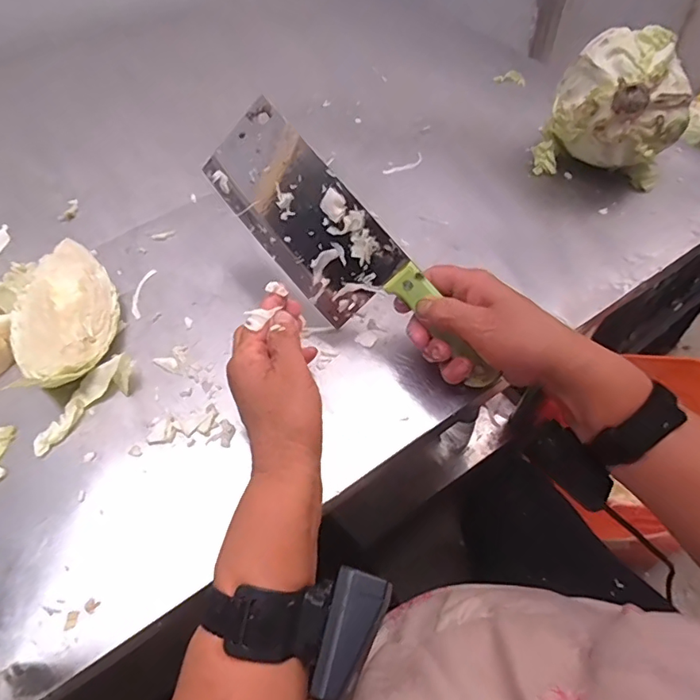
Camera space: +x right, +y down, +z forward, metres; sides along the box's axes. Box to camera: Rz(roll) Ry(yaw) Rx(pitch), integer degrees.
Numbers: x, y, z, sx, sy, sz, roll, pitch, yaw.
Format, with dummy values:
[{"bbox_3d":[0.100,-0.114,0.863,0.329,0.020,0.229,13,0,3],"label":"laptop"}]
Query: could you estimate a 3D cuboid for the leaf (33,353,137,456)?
[{"bbox_3d":[-0.209,0.038,0.401,0.029,0.024,0.093,38,64,24],"label":"leaf"}]

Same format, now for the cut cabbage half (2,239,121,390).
[{"bbox_3d":[-0.239,-0.022,0.432,0.092,0.057,0.130,-25,58,-15],"label":"cut cabbage half"}]

